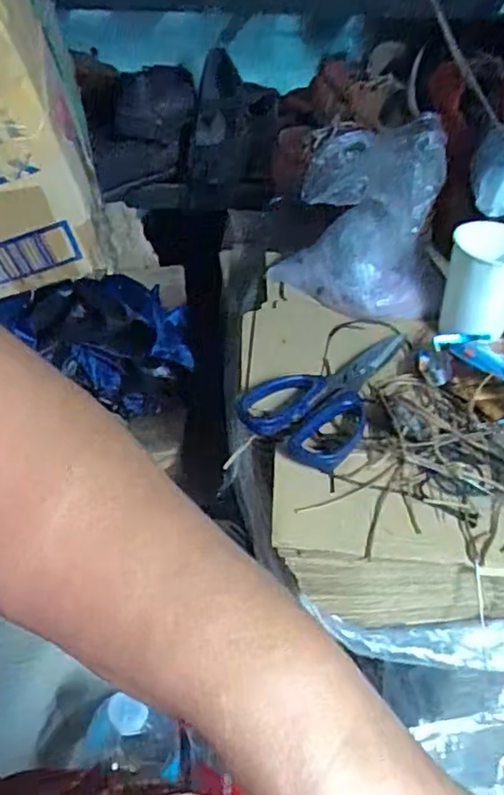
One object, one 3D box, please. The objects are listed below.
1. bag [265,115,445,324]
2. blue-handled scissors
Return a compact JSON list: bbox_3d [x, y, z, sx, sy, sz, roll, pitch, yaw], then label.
[{"bbox_3d":[0.092,-0.155,0.529,0.092,0.148,0.131,-26,47,-29],"label":"bag"},{"bbox_3d":[0.062,-0.011,0.470,0.083,0.011,0.158,25,45,25],"label":"blue-handled scissors"}]

